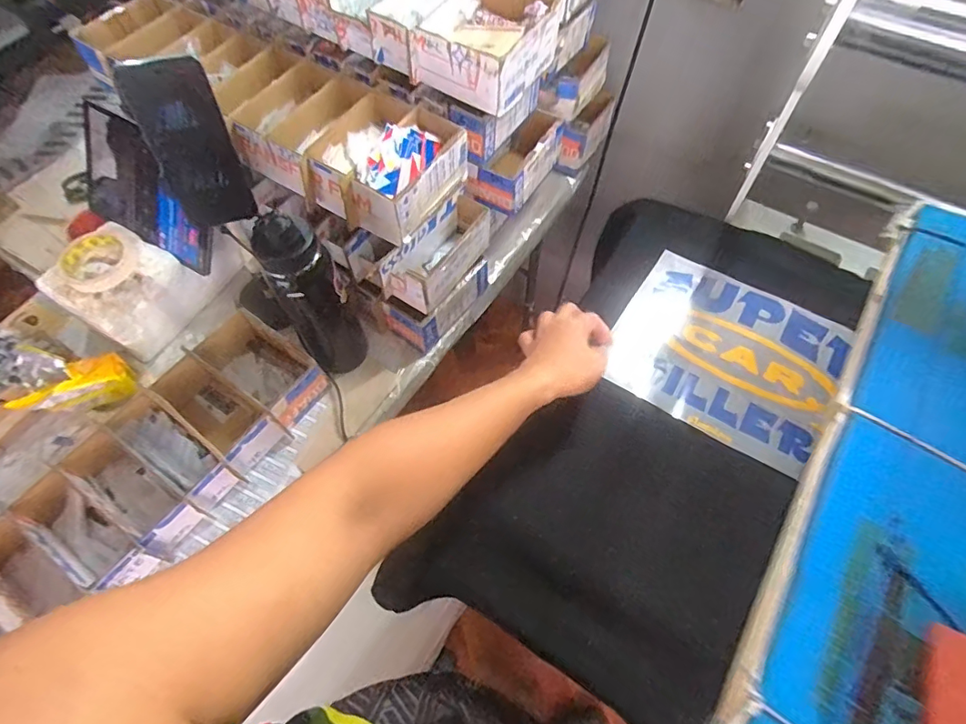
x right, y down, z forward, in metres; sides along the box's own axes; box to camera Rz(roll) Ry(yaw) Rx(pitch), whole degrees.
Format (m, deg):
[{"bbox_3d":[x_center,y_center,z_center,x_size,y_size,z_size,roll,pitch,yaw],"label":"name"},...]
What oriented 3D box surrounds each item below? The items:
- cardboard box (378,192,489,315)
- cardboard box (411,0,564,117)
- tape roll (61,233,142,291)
[{"bbox_3d":[-0.053,-0.155,0.715,0.064,0.076,0.185,33,67,17],"label":"cardboard box"},{"bbox_3d":[0.012,-0.428,0.686,0.135,0.077,0.187,29,66,16],"label":"cardboard box"},{"bbox_3d":[-0.530,-0.141,0.713,0.091,0.031,0.091,0,61,0],"label":"tape roll"}]

